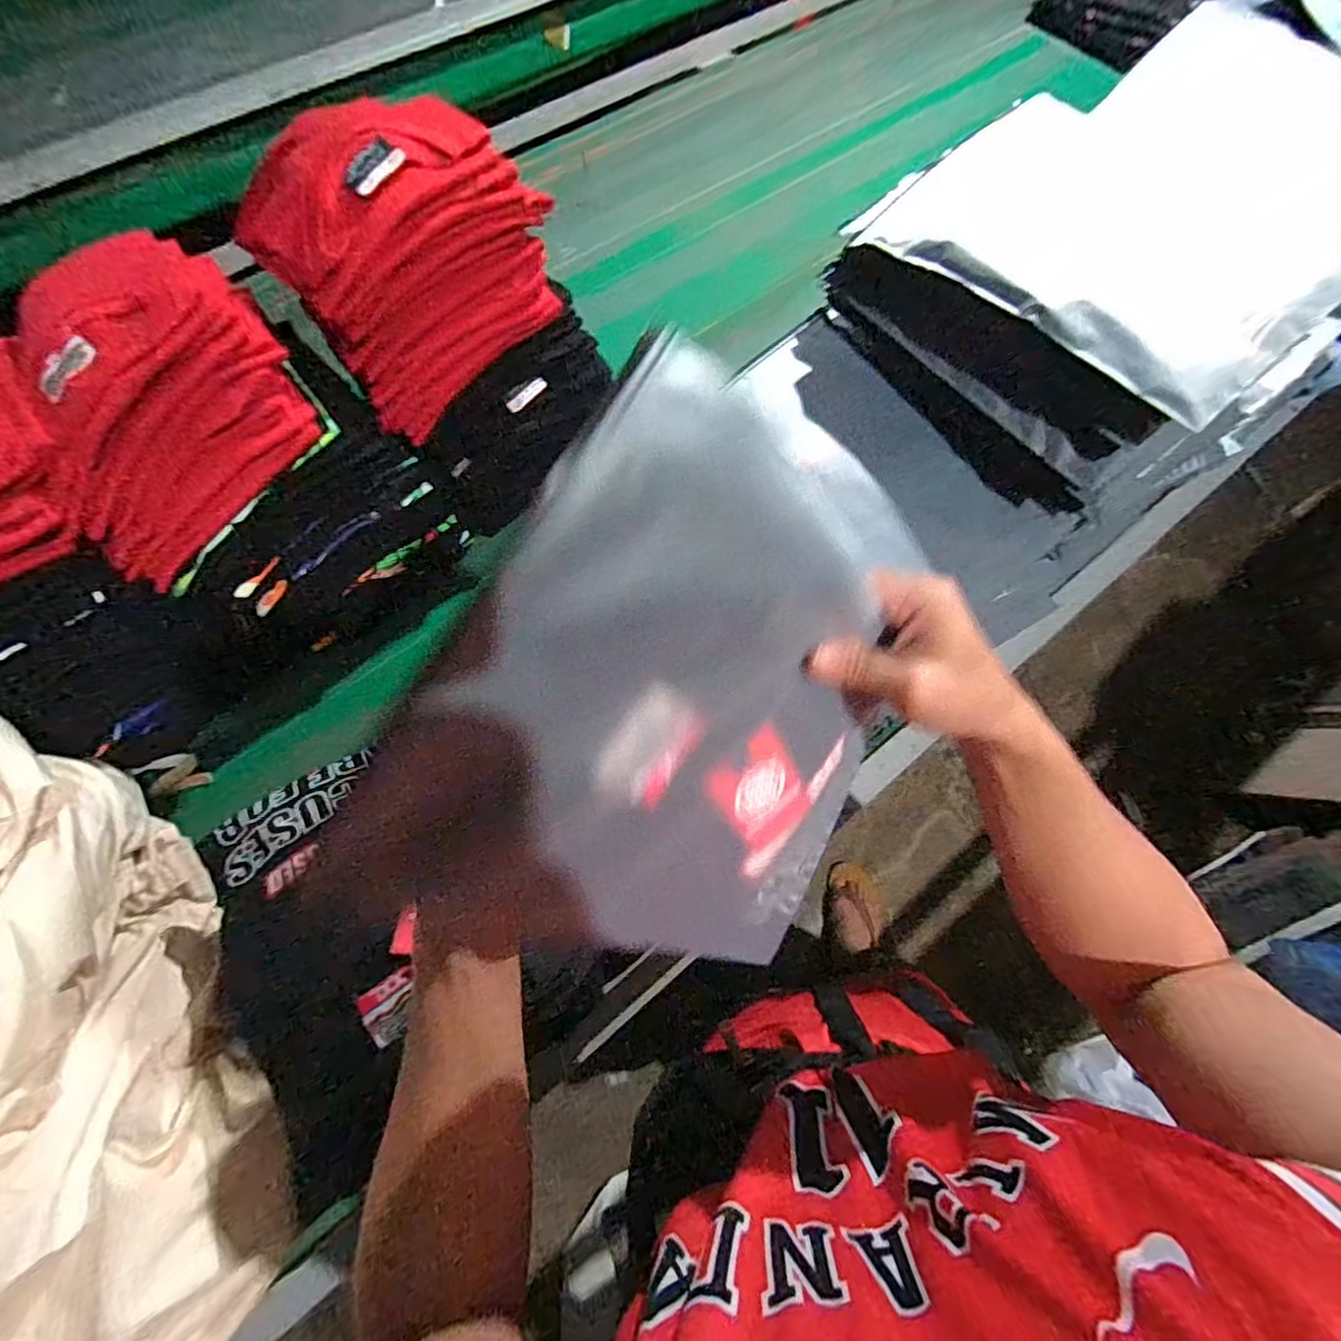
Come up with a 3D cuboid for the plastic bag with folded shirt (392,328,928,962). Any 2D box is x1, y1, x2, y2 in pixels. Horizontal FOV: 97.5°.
[{"bbox_3d":[0.035,0.033,0.312,0.258,0.309,0.029,-53,38,7],"label":"plastic bag with folded shirt"}]

